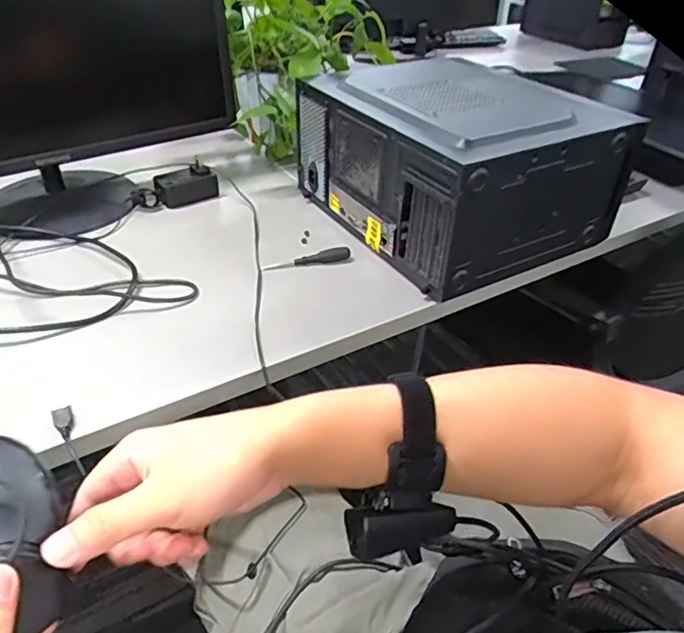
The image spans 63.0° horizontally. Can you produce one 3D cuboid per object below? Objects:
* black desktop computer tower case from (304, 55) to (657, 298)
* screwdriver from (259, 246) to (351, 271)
[{"bbox_3d":[0.167,-0.206,0.753,0.326,0.194,0.347,-18,42,-24],"label":"black desktop computer tower case"},{"bbox_3d":[-0.045,-0.072,0.713,0.111,0.020,0.016,-12,40,0],"label":"screwdriver"}]

